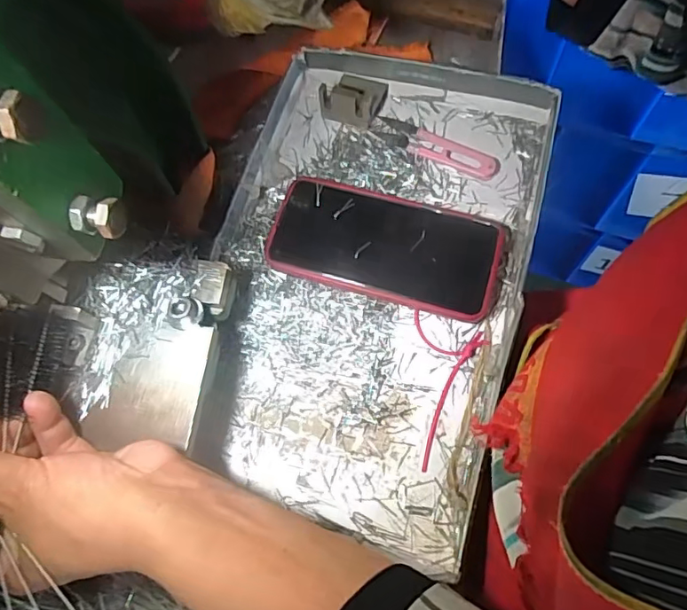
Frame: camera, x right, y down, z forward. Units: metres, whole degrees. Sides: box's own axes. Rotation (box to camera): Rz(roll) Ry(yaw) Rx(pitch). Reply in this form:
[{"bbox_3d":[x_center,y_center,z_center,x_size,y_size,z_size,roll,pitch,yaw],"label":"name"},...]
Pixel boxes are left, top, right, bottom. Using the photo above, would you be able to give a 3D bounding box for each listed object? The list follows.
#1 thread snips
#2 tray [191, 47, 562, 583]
[{"bbox_3d":[0.073,-0.125,0.417,0.102,0.009,0.027,28,75,14],"label":"thread snips"},{"bbox_3d":[0.017,-0.027,0.384,0.210,0.030,0.337,15,73,10],"label":"tray"}]

